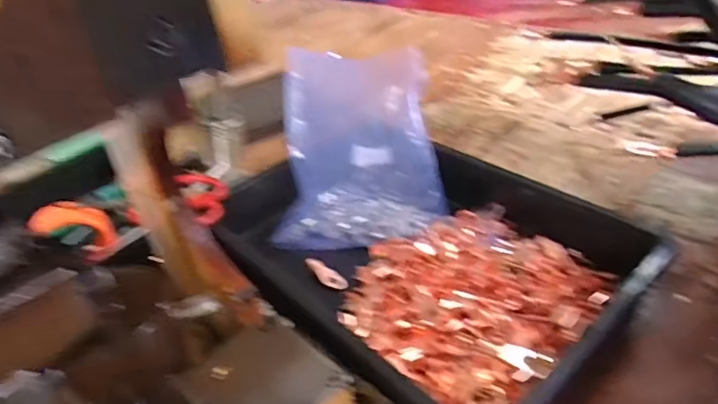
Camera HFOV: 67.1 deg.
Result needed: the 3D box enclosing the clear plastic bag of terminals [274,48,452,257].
[{"bbox_3d":[-0.002,-0.070,0.578,0.170,0.077,0.234,-4,64,13],"label":"clear plastic bag of terminals"}]

